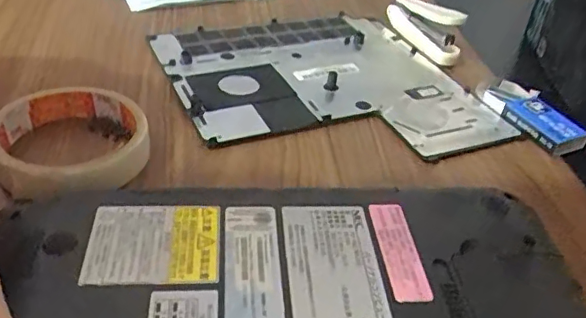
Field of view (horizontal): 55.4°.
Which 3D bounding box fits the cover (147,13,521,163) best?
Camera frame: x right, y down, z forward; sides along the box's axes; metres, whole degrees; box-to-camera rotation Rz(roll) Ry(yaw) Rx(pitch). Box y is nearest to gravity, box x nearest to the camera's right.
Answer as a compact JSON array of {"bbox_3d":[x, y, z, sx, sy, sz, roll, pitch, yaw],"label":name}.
[{"bbox_3d":[0.023,-0.061,0.438,0.212,0.020,0.232,-9,38,-24],"label":"cover"}]

